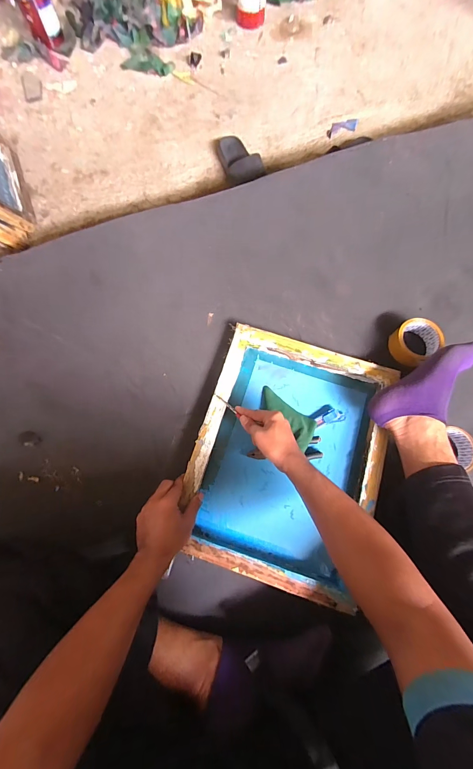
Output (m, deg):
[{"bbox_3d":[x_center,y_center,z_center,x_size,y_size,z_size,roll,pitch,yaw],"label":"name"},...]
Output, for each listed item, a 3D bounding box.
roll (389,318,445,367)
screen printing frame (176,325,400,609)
[{"bbox_3d":[0.371,-0.088,0.651,0.099,0.048,0.085,-31,78,-8],"label":"roll"},{"bbox_3d":[0.098,0.132,0.607,0.334,0.051,0.445,17,76,4],"label":"screen printing frame"}]

